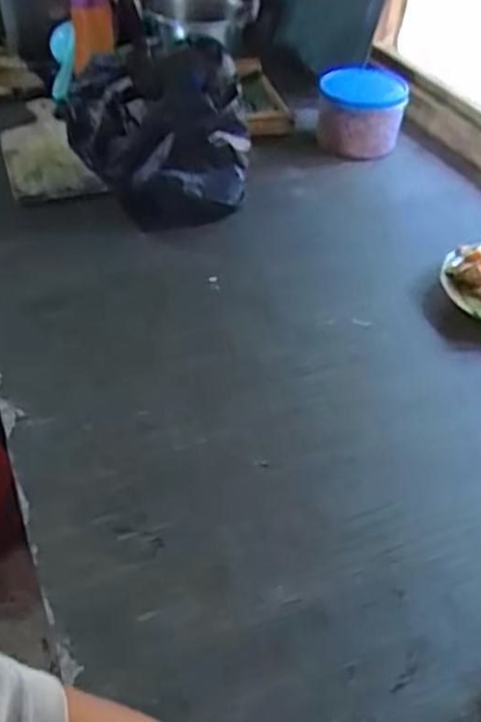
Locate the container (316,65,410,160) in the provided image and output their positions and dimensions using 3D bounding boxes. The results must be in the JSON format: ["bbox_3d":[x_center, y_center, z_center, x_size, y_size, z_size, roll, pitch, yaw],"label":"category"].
[{"bbox_3d":[0.194,-0.395,1.151,0.133,0.114,0.138,10,43,7],"label":"container"}]

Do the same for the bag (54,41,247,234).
[{"bbox_3d":[-0.113,-0.325,0.985,0.237,0.199,0.171,-4,43,-8],"label":"bag"}]

